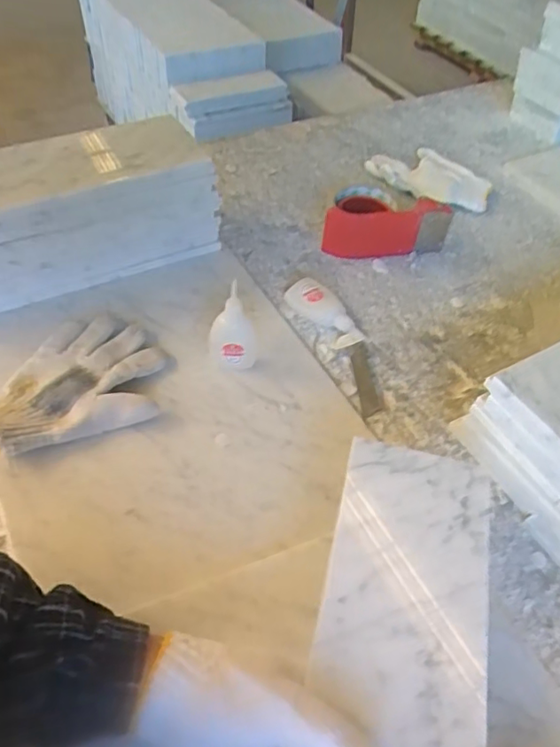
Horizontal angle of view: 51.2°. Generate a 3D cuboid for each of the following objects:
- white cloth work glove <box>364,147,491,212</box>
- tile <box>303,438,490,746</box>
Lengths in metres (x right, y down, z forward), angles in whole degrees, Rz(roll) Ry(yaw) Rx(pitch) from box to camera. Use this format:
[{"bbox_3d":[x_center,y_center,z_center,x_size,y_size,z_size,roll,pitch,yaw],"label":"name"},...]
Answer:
[{"bbox_3d":[0.208,-0.270,0.799,0.163,0.029,0.108,29,54,19],"label":"white cloth work glove"},{"bbox_3d":[0.067,0.174,0.338,0.100,0.009,0.294,13,53,7],"label":"tile"}]

